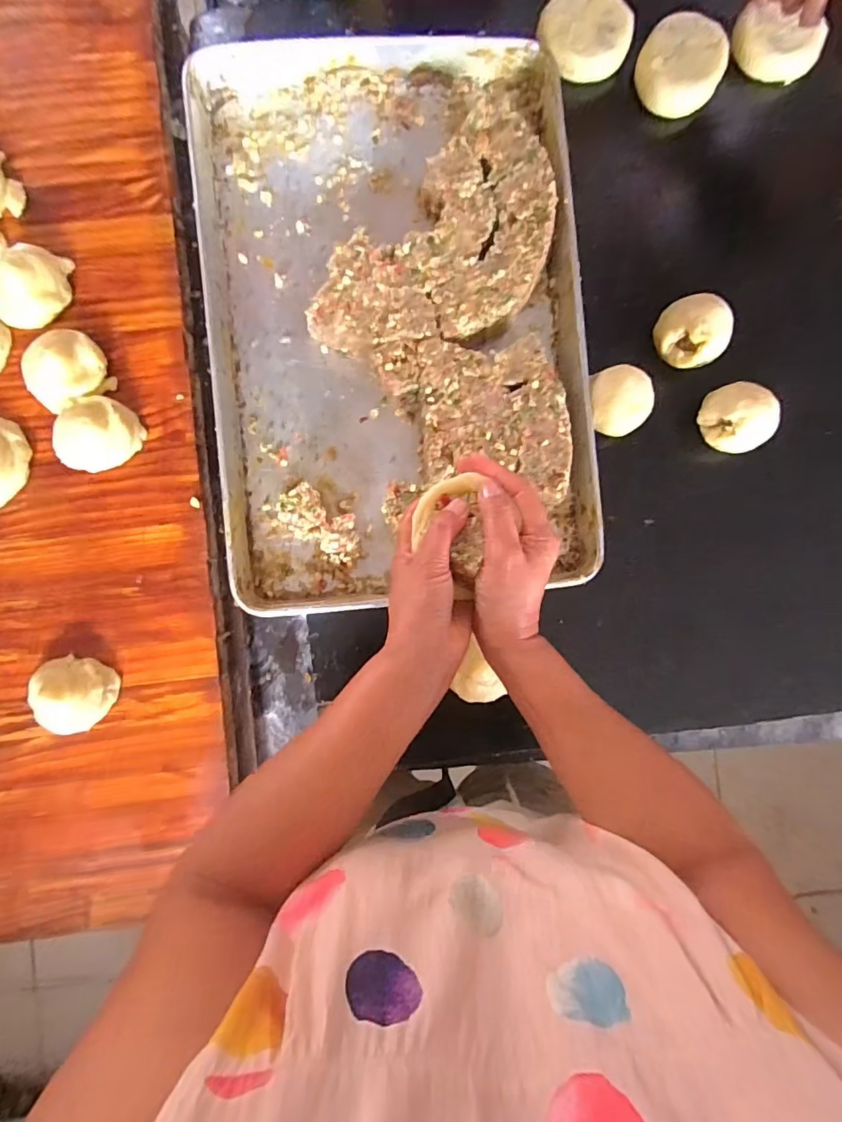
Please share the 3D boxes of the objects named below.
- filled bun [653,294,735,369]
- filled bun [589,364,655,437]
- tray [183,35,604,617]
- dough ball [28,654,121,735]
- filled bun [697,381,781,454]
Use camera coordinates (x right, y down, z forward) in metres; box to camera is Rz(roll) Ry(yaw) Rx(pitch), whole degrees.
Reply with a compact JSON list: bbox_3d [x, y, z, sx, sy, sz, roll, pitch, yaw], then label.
[{"bbox_3d":[0.308,-0.254,0.557,0.074,0.061,0.073,3,89,-4],"label":"filled bun"},{"bbox_3d":[0.220,-0.175,0.549,0.066,0.055,0.069,0,89,-4],"label":"filled bun"},{"bbox_3d":[-0.028,-0.268,0.537,0.407,0.044,0.621,-5,89,-4],"label":"tray"},{"bbox_3d":[-0.363,0.136,0.508,0.078,0.035,0.077,0,89,-4],"label":"dough ball"},{"bbox_3d":[0.353,-0.159,0.559,0.072,0.058,0.077,-19,90,-4],"label":"filled bun"}]

